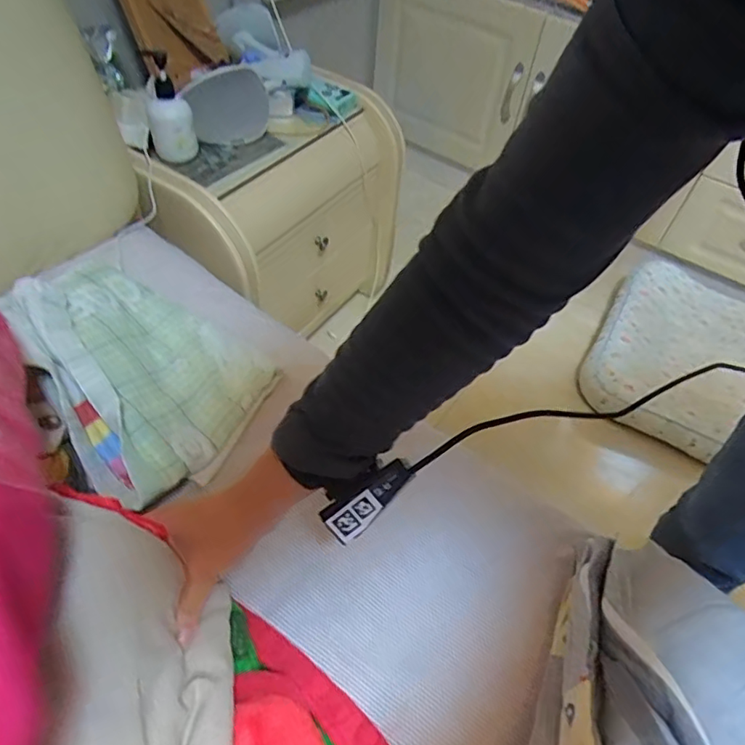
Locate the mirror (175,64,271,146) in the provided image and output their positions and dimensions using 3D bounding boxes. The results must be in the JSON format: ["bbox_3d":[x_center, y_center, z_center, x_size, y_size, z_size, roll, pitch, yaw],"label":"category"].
[{"bbox_3d":[-0.230,-0.425,0.858,0.028,0.109,0.152,29,50,29],"label":"mirror"}]

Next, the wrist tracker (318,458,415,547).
[{"bbox_3d":[-0.003,0.089,0.383,0.071,0.017,0.028,-41,98,3],"label":"wrist tracker"}]

